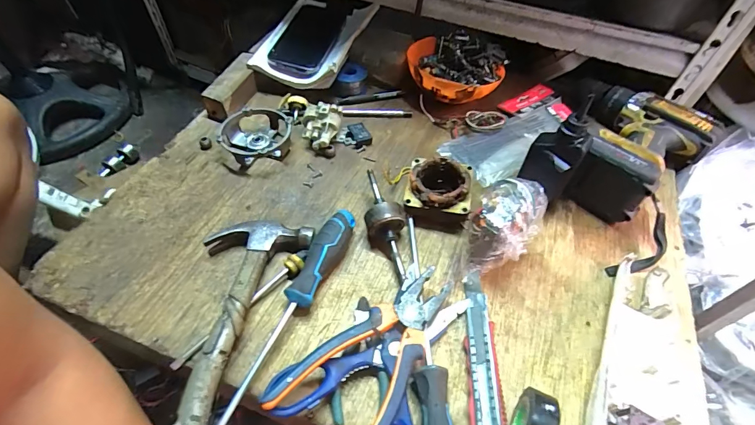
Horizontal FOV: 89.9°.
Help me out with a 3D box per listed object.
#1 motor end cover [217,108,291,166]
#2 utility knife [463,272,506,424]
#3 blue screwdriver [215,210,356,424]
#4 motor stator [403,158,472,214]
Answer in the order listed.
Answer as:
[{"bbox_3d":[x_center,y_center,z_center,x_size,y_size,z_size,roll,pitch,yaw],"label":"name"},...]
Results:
[{"bbox_3d":[-0.161,-0.101,0.507,0.091,0.035,0.091,-17,55,-14],"label":"motor end cover"},{"bbox_3d":[0.094,0.132,0.336,0.026,0.024,0.171,6,53,3],"label":"utility knife"},{"bbox_3d":[-0.086,0.099,0.351,0.029,0.033,0.252,20,55,13],"label":"blue screwdriver"},{"bbox_3d":[0.071,-0.028,0.447,0.073,0.045,0.071,9,53,5],"label":"motor stator"}]

